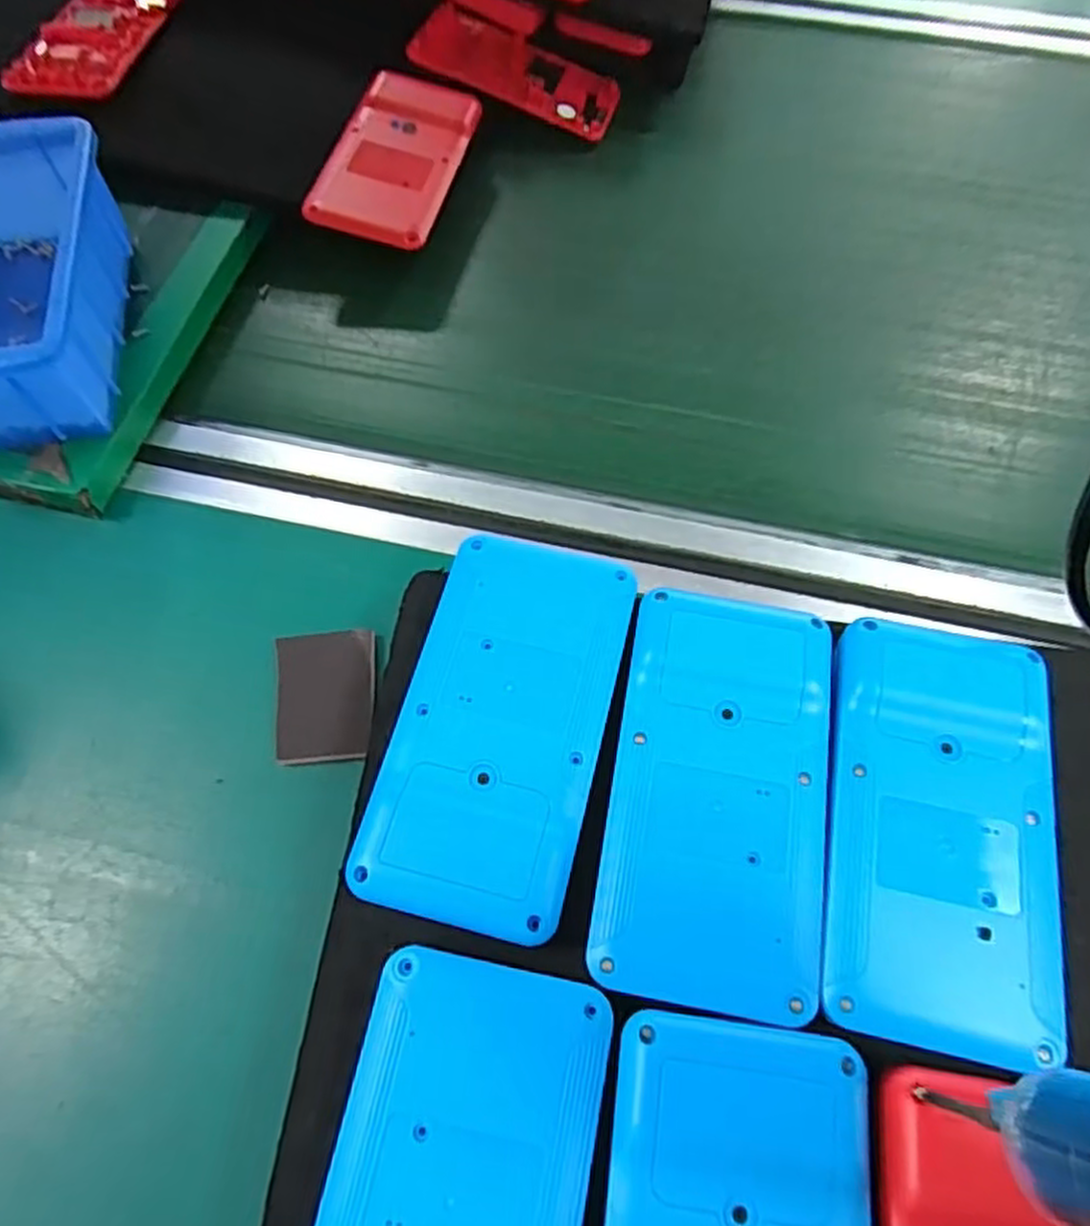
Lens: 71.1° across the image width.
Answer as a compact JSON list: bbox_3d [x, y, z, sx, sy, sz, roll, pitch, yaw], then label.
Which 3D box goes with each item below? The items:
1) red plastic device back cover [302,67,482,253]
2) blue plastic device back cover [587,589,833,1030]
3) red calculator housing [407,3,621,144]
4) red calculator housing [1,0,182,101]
[{"bbox_3d":[-0.076,-0.240,0.398,0.062,0.006,0.123,15,65,1],"label":"red plastic device back cover"},{"bbox_3d":[0.051,0.049,0.222,0.062,0.006,0.116,9,63,5],"label":"blue plastic device back cover"},{"bbox_3d":[-0.015,-0.318,0.447,0.119,0.006,0.057,22,64,-4],"label":"red calculator housing"},{"bbox_3d":[-0.254,-0.327,0.435,0.062,0.015,0.120,9,63,5],"label":"red calculator housing"}]

